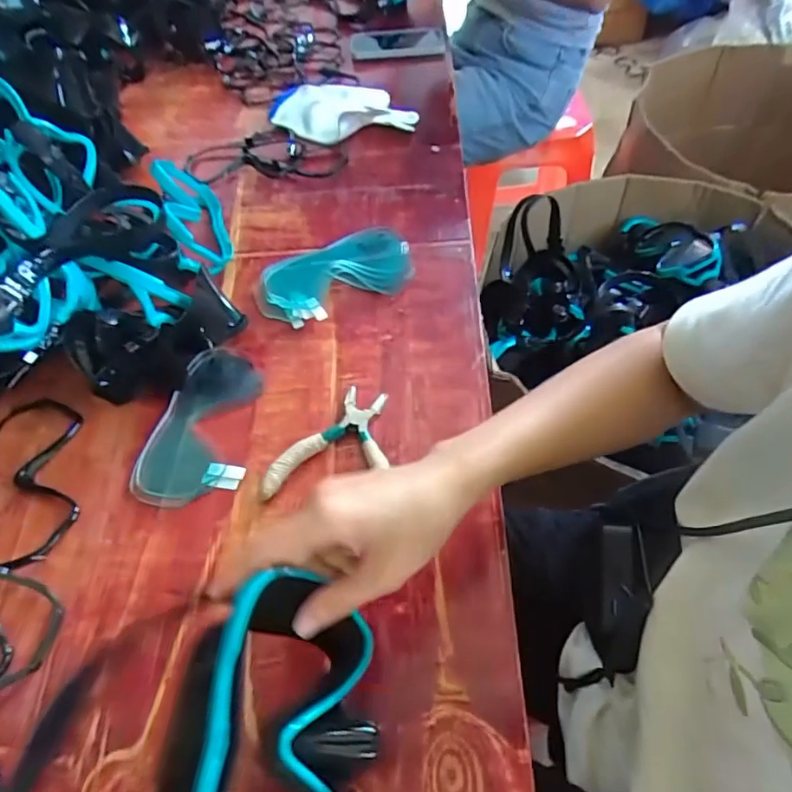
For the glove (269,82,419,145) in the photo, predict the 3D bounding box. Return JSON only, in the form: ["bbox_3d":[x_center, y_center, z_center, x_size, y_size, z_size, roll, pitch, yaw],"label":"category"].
[{"bbox_3d":[-0.080,-0.408,0.766,0.221,0.031,0.129,11,56,12],"label":"glove"}]

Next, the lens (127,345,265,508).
[{"bbox_3d":[-0.173,0.021,0.477,0.088,0.017,0.153,-2,54,3],"label":"lens"}]

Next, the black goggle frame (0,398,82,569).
[{"bbox_3d":[-0.313,0.066,0.456,0.082,0.012,0.169,-18,55,-9],"label":"black goggle frame"}]

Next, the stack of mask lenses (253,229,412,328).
[{"bbox_3d":[-0.065,-0.131,0.572,0.162,0.025,0.101,-26,56,-14],"label":"stack of mask lenses"}]

